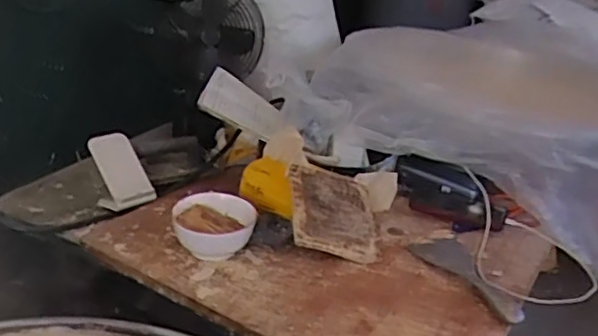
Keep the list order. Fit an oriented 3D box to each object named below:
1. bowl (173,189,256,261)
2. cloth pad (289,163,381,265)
[{"bbox_3d":[-0.125,0.089,0.904,0.113,0.068,0.113,6,26,-3],"label":"bowl"},{"bbox_3d":[0.055,0.066,0.969,0.150,0.022,0.168,21,44,-15],"label":"cloth pad"}]

